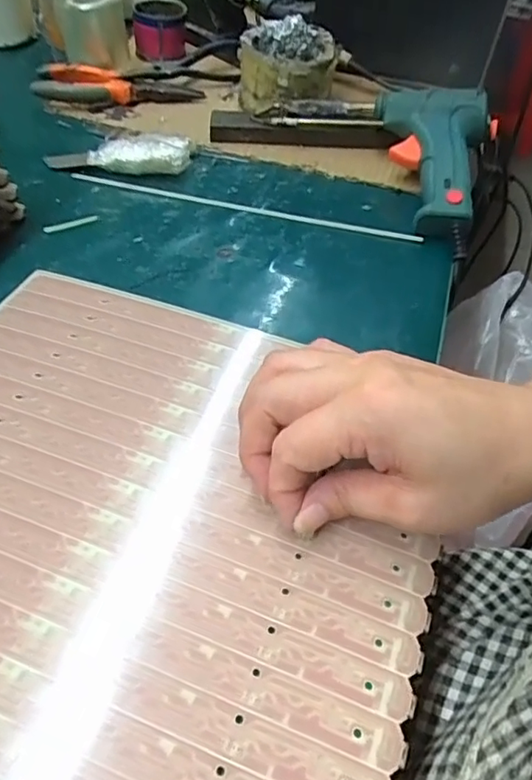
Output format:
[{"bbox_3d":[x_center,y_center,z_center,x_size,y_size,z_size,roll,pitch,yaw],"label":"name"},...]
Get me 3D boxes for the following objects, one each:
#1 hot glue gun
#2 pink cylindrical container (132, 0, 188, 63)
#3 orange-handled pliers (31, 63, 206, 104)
[{"bbox_3d":[0.138,-0.174,0.441,0.086,0.032,0.156,3,66,-3],"label":"hot glue gun"},{"bbox_3d":[-0.113,-0.385,0.604,0.054,0.045,0.057,-1,50,-6],"label":"pink cylindrical container"},{"bbox_3d":[-0.140,-0.291,0.543,0.151,0.025,0.043,-2,50,-7],"label":"orange-handled pliers"}]

